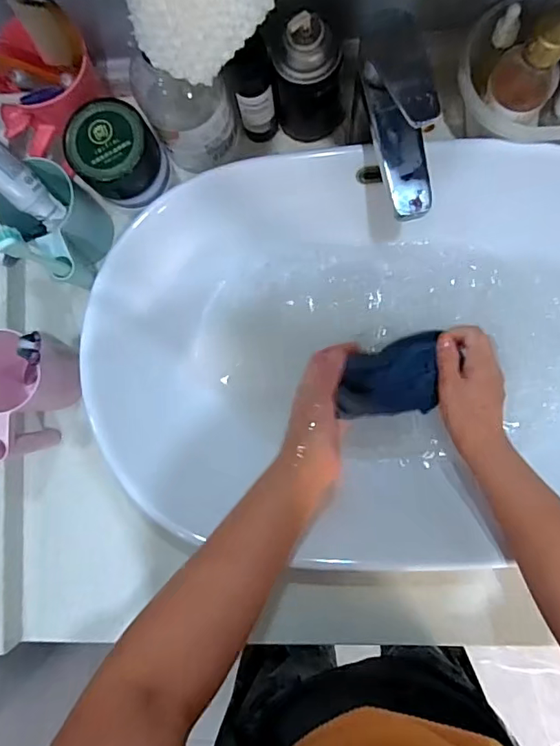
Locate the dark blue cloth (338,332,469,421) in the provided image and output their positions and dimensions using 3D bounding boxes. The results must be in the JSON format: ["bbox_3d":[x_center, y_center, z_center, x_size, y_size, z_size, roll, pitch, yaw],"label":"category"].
[{"bbox_3d":[0.110,0.002,0.500,0.100,0.071,0.081,-3,87,4],"label":"dark blue cloth"}]

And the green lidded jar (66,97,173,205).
[{"bbox_3d":[-0.152,-0.203,0.463,0.072,0.058,0.075,0,87,4],"label":"green lidded jar"}]

